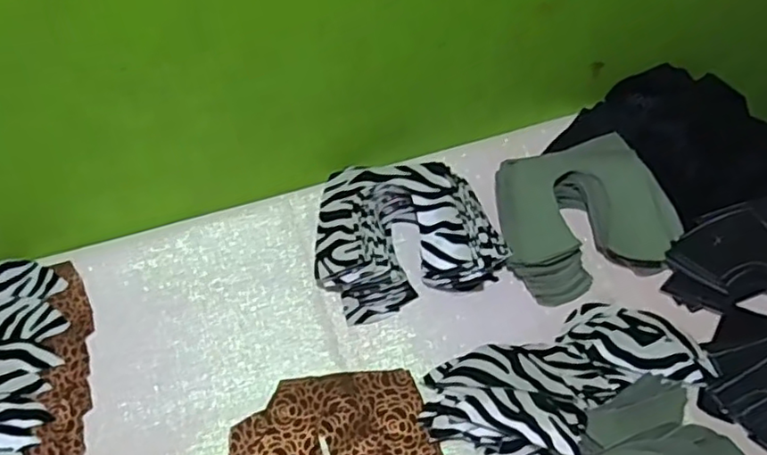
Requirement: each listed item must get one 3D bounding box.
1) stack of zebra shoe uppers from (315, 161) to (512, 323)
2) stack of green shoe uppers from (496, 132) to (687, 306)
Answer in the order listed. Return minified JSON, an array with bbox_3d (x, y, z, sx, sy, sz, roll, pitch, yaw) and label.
[{"bbox_3d":[0.017,-0.001,0.632,0.182,0.056,0.157,-13,57,-10],"label":"stack of zebra shoe uppers"},{"bbox_3d":[0.194,-0.016,0.643,0.162,0.057,0.156,-16,57,-12],"label":"stack of green shoe uppers"}]

